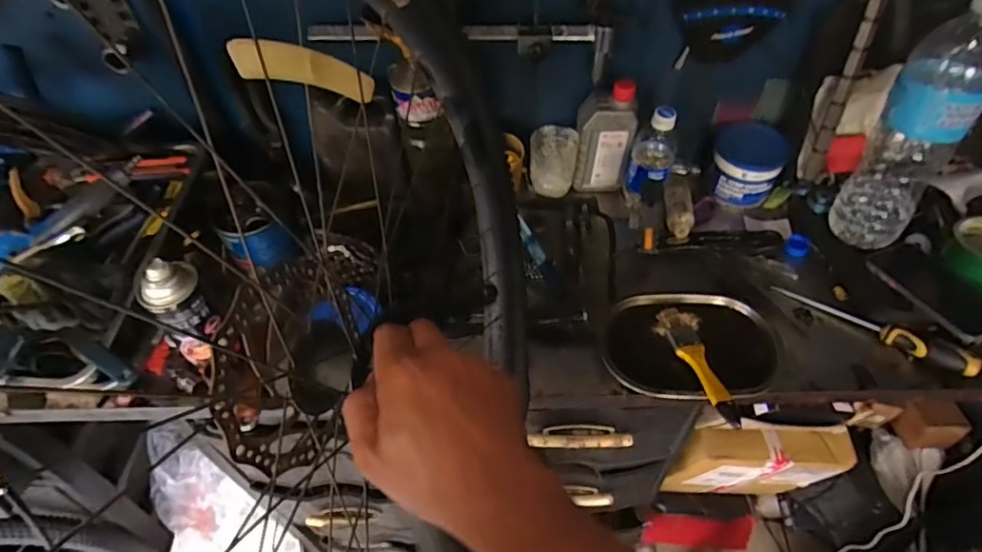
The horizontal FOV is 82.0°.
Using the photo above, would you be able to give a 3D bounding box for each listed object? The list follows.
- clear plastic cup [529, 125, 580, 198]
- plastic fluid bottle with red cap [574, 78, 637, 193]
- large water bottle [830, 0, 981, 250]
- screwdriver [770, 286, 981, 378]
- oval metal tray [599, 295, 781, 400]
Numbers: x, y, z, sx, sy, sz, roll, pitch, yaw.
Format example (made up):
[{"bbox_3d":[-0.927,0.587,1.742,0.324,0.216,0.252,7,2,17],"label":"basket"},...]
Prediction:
[{"bbox_3d":[0.096,-0.175,0.876,0.071,0.096,0.059,5,52,6],"label":"clear plastic cup"},{"bbox_3d":[0.171,-0.206,0.852,0.082,0.182,0.051,6,52,7],"label":"plastic fluid bottle with red cap"},{"bbox_3d":[0.516,-0.176,0.679,0.100,0.285,0.116,36,60,26],"label":"large water bottle"},{"bbox_3d":[0.484,0.061,0.718,0.232,0.031,0.025,30,58,24],"label":"screwdriver"},{"bbox_3d":[0.247,0.085,0.710,0.211,0.025,0.150,-4,51,-1],"label":"oval metal tray"}]

